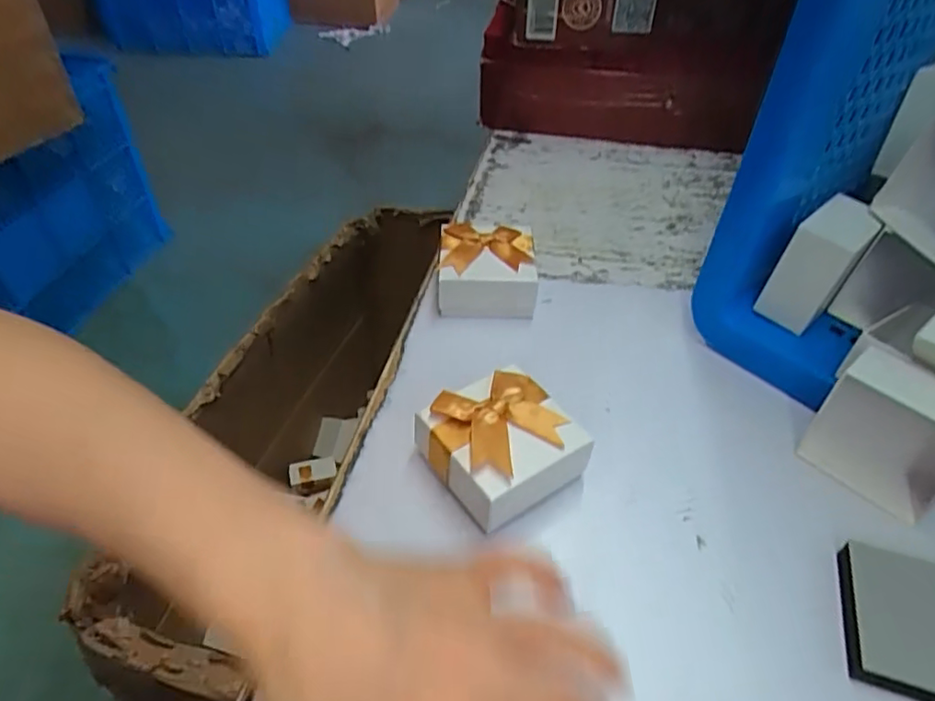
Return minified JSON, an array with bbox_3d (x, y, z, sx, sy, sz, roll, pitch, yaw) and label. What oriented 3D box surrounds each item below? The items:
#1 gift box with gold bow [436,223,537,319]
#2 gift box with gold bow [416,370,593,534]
[{"bbox_3d":[0.014,-0.059,0.448,0.068,0.045,0.056,1,44,0],"label":"gift box with gold bow"},{"bbox_3d":[0.018,0.053,0.333,0.073,0.043,0.071,-26,50,-25],"label":"gift box with gold bow"}]

